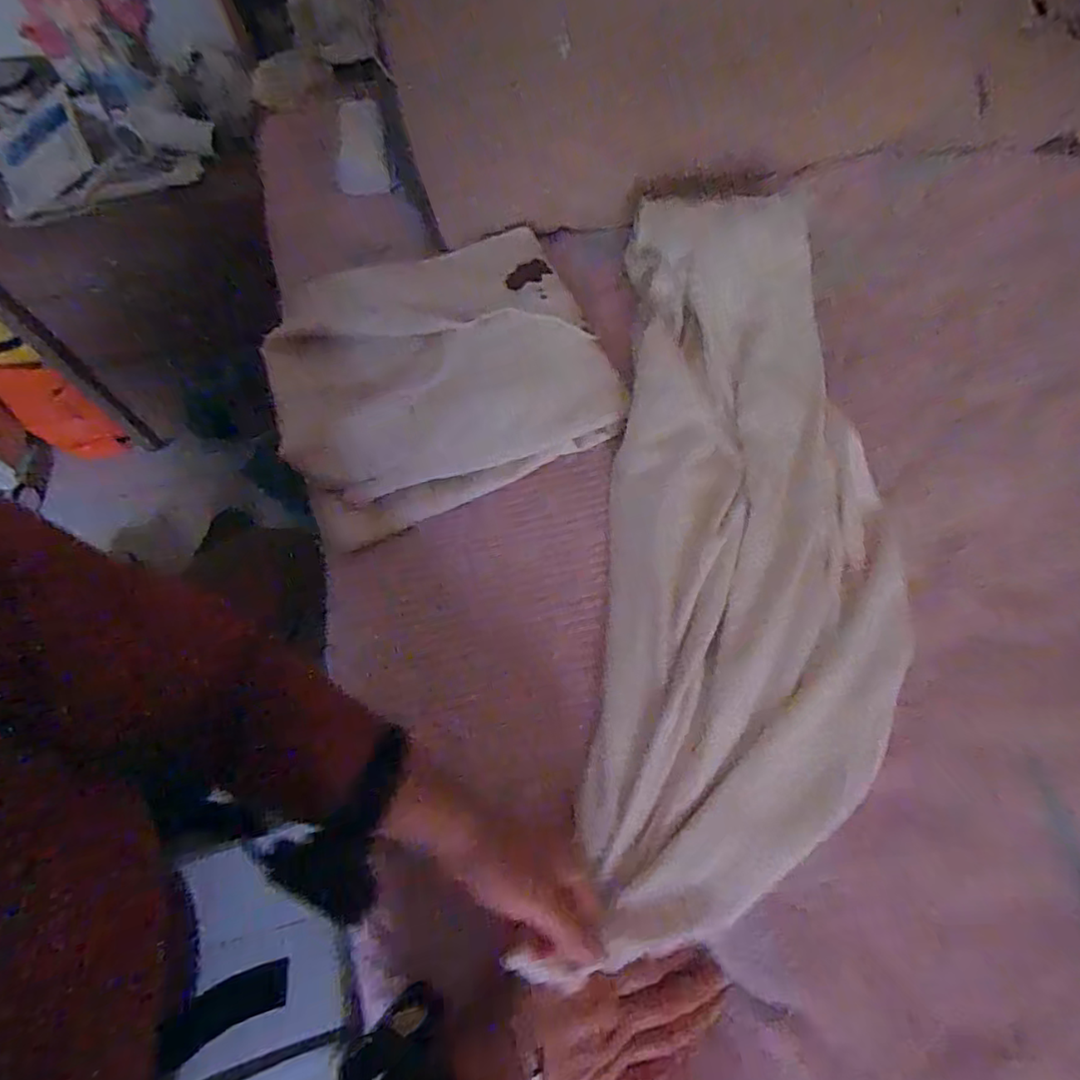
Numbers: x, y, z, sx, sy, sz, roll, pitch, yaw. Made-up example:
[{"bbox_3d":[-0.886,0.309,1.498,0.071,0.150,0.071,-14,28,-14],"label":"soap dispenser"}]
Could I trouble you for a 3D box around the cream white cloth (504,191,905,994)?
[{"bbox_3d":[0.185,-0.039,0.552,0.233,0.041,0.709,6,67,6],"label":"cream white cloth"}]

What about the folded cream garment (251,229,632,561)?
[{"bbox_3d":[-0.111,-0.183,0.642,0.320,0.046,0.314,-24,66,-8],"label":"folded cream garment"}]

